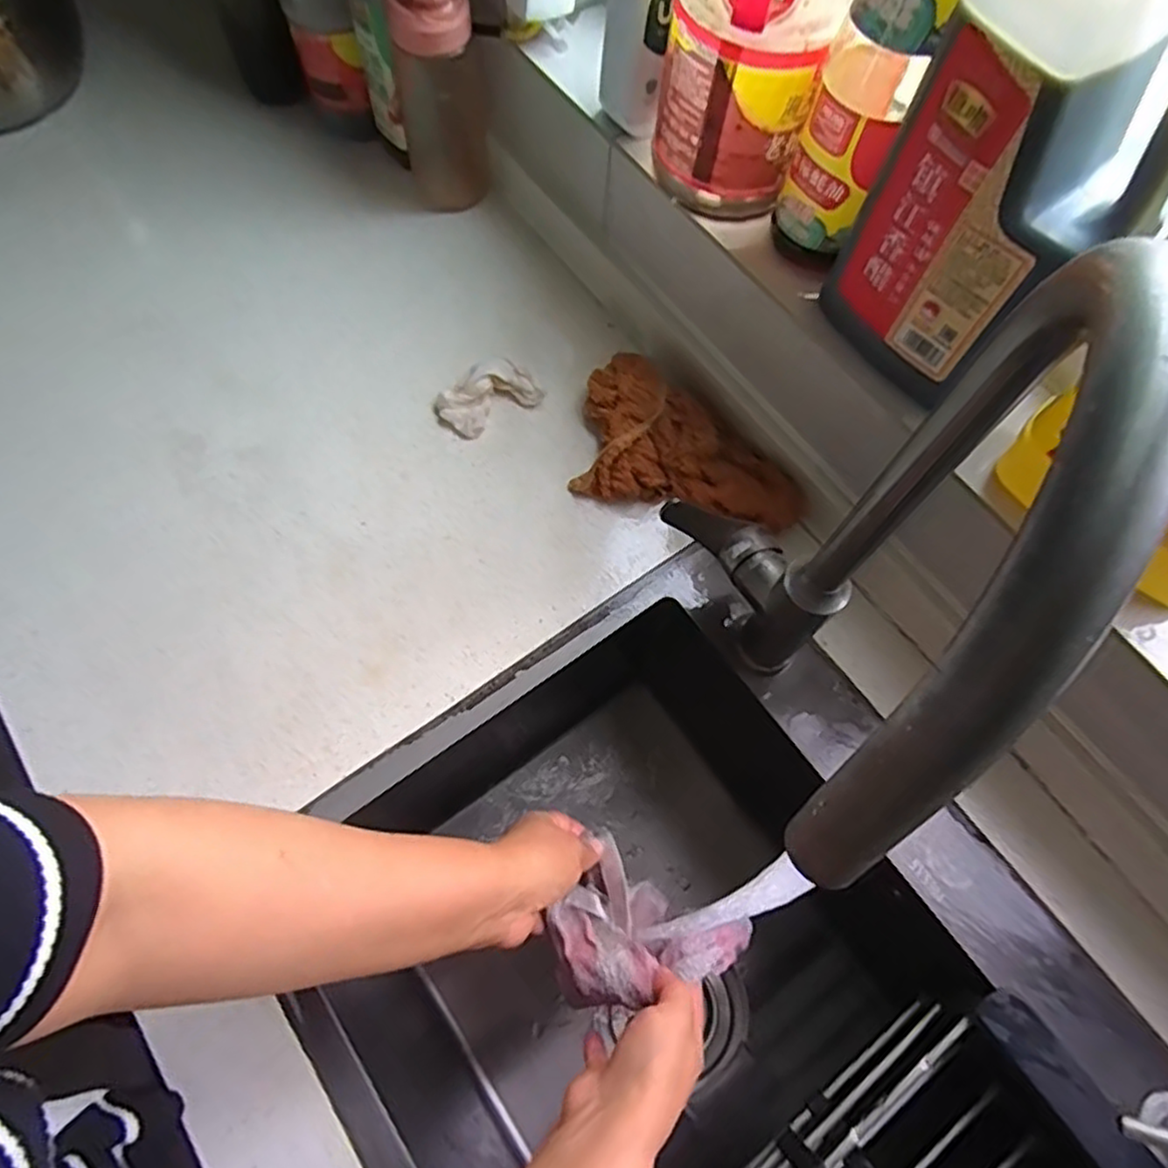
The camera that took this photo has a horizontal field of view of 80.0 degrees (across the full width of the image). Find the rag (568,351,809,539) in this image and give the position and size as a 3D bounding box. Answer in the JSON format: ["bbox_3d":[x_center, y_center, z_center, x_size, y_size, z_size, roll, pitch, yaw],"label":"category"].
[{"bbox_3d":[0.090,-0.118,0.587,0.200,0.045,0.132,17,69,4],"label":"rag"}]

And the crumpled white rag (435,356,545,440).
[{"bbox_3d":[-0.085,-0.164,0.607,0.083,0.025,0.051,-35,74,-15],"label":"crumpled white rag"}]

